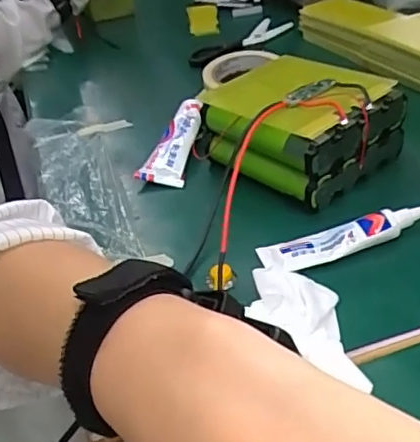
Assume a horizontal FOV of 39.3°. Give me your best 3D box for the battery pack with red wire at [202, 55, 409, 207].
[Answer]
[{"bbox_3d":[0.083,-0.100,0.583,0.152,0.068,0.167,-32,44,-28],"label":"battery pack with red wire"}]

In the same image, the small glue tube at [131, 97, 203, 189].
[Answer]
[{"bbox_3d":[-0.036,-0.091,0.634,0.046,0.020,0.148,3,39,14],"label":"small glue tube"}]

